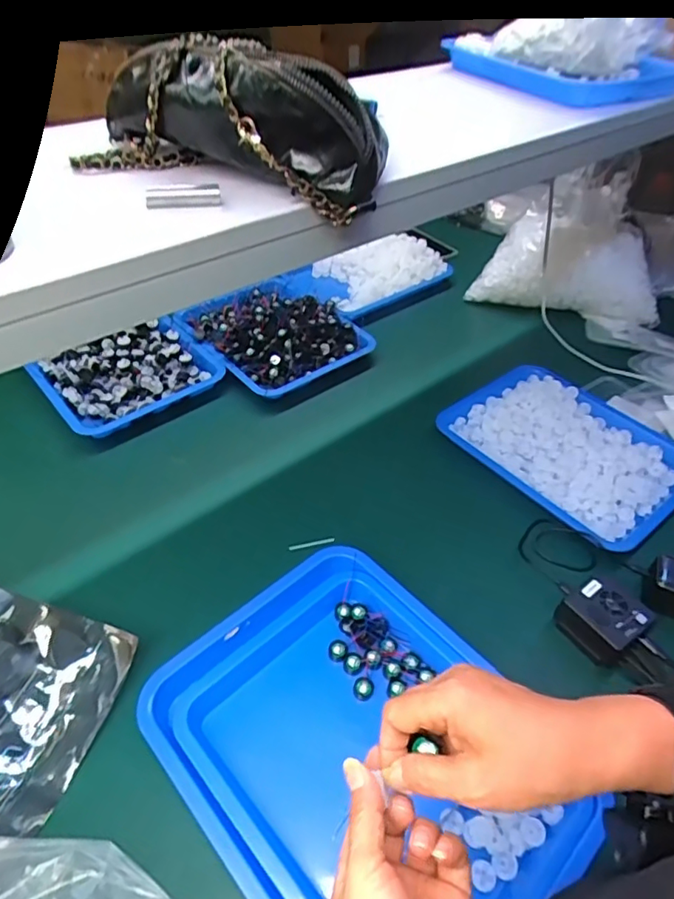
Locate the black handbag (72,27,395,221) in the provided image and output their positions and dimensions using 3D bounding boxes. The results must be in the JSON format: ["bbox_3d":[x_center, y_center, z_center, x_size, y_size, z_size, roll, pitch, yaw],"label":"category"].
[{"bbox_3d":[-0.079,-0.249,0.414,0.223,0.094,0.069,16,47,13],"label":"black handbag"}]

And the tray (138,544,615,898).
[{"bbox_3d":[0.022,0.284,0.531,0.294,0.038,0.380,-33,55,-30],"label":"tray"}]

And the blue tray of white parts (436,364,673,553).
[{"bbox_3d":[0.348,-0.016,0.823,0.256,0.035,0.330,-30,54,-29],"label":"blue tray of white parts"}]

